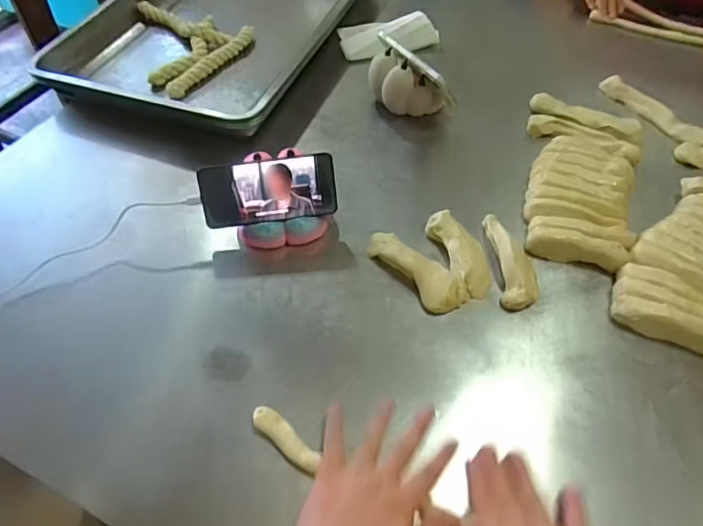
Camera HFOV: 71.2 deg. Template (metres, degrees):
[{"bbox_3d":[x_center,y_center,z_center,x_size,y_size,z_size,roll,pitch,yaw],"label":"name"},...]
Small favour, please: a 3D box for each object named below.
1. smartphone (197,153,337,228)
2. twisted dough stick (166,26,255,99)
[{"bbox_3d":[-0.101,-0.089,0.608,0.162,0.076,0.005,-8,21,-7],"label":"smartphone"},{"bbox_3d":[-0.242,-0.348,0.852,0.032,0.025,0.210,28,58,18],"label":"twisted dough stick"}]

